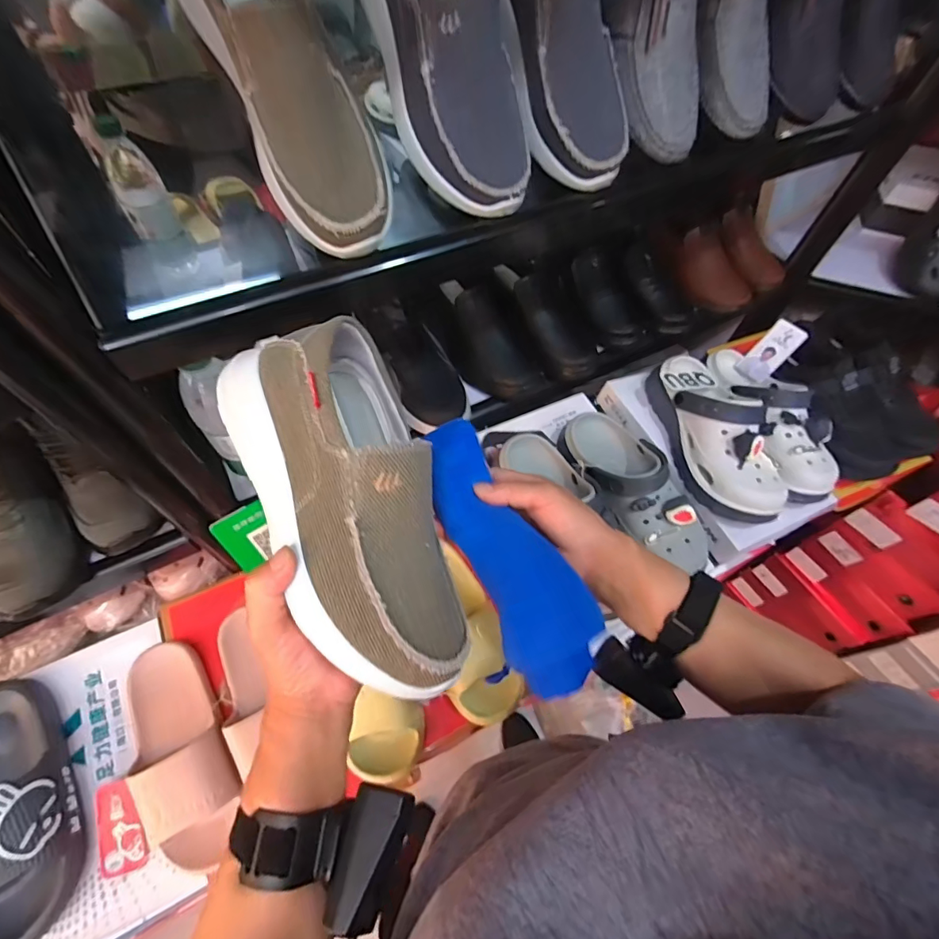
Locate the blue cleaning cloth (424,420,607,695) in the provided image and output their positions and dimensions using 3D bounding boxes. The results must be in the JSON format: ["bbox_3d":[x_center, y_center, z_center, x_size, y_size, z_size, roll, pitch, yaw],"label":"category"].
[{"bbox_3d":[0.027,0.060,0.353,0.063,0.022,0.213,-25,76,-17],"label":"blue cleaning cloth"}]

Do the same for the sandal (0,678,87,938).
[{"bbox_3d":[-0.494,0.351,0.496,0.102,0.074,0.256,-28,65,-18],"label":"sandal"}]

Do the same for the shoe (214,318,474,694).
[{"bbox_3d":[-0.077,0.023,0.311,0.111,0.073,0.243,-20,79,-14],"label":"shoe"}]

